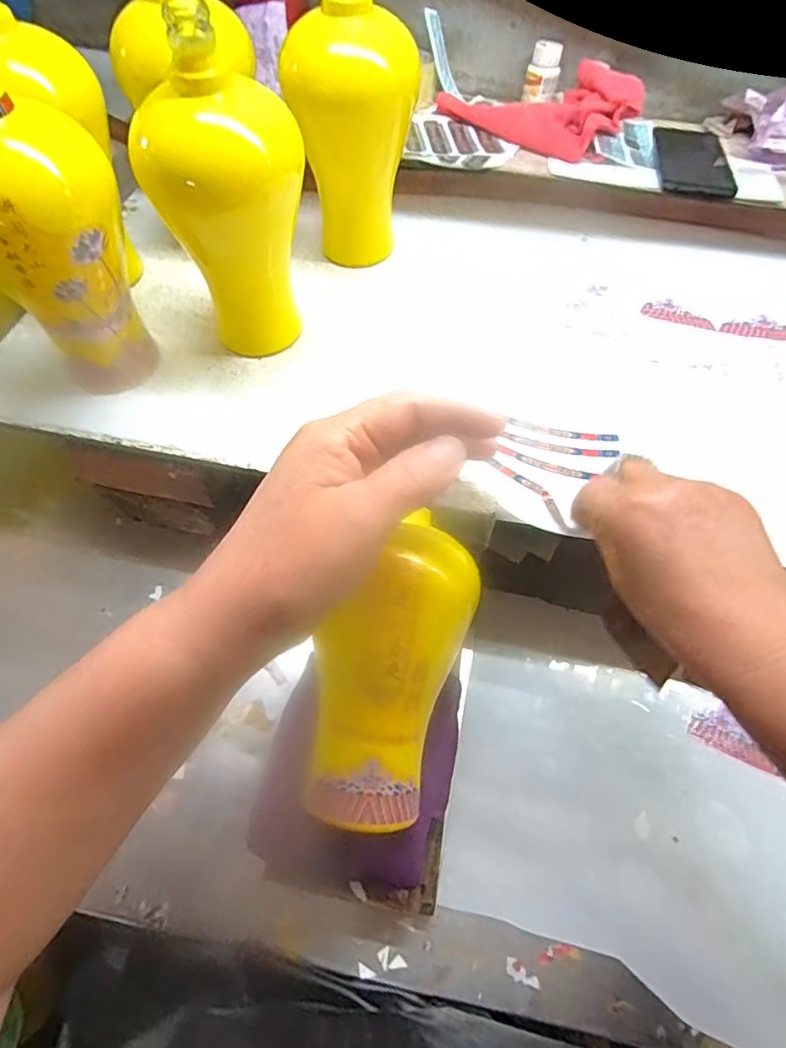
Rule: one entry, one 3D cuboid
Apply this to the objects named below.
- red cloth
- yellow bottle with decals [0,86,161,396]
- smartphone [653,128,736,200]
[{"bbox_3d":[0.175,-0.495,0.621,0.213,0.050,0.147,37,68,15],"label":"red cloth"},{"bbox_3d":[-0.222,-0.176,0.358,0.084,0.204,0.084,12,62,9],"label":"yellow bottle with decals"},{"bbox_3d":[0.332,-0.406,0.603,0.076,0.008,0.176,13,54,5],"label":"smartphone"}]

